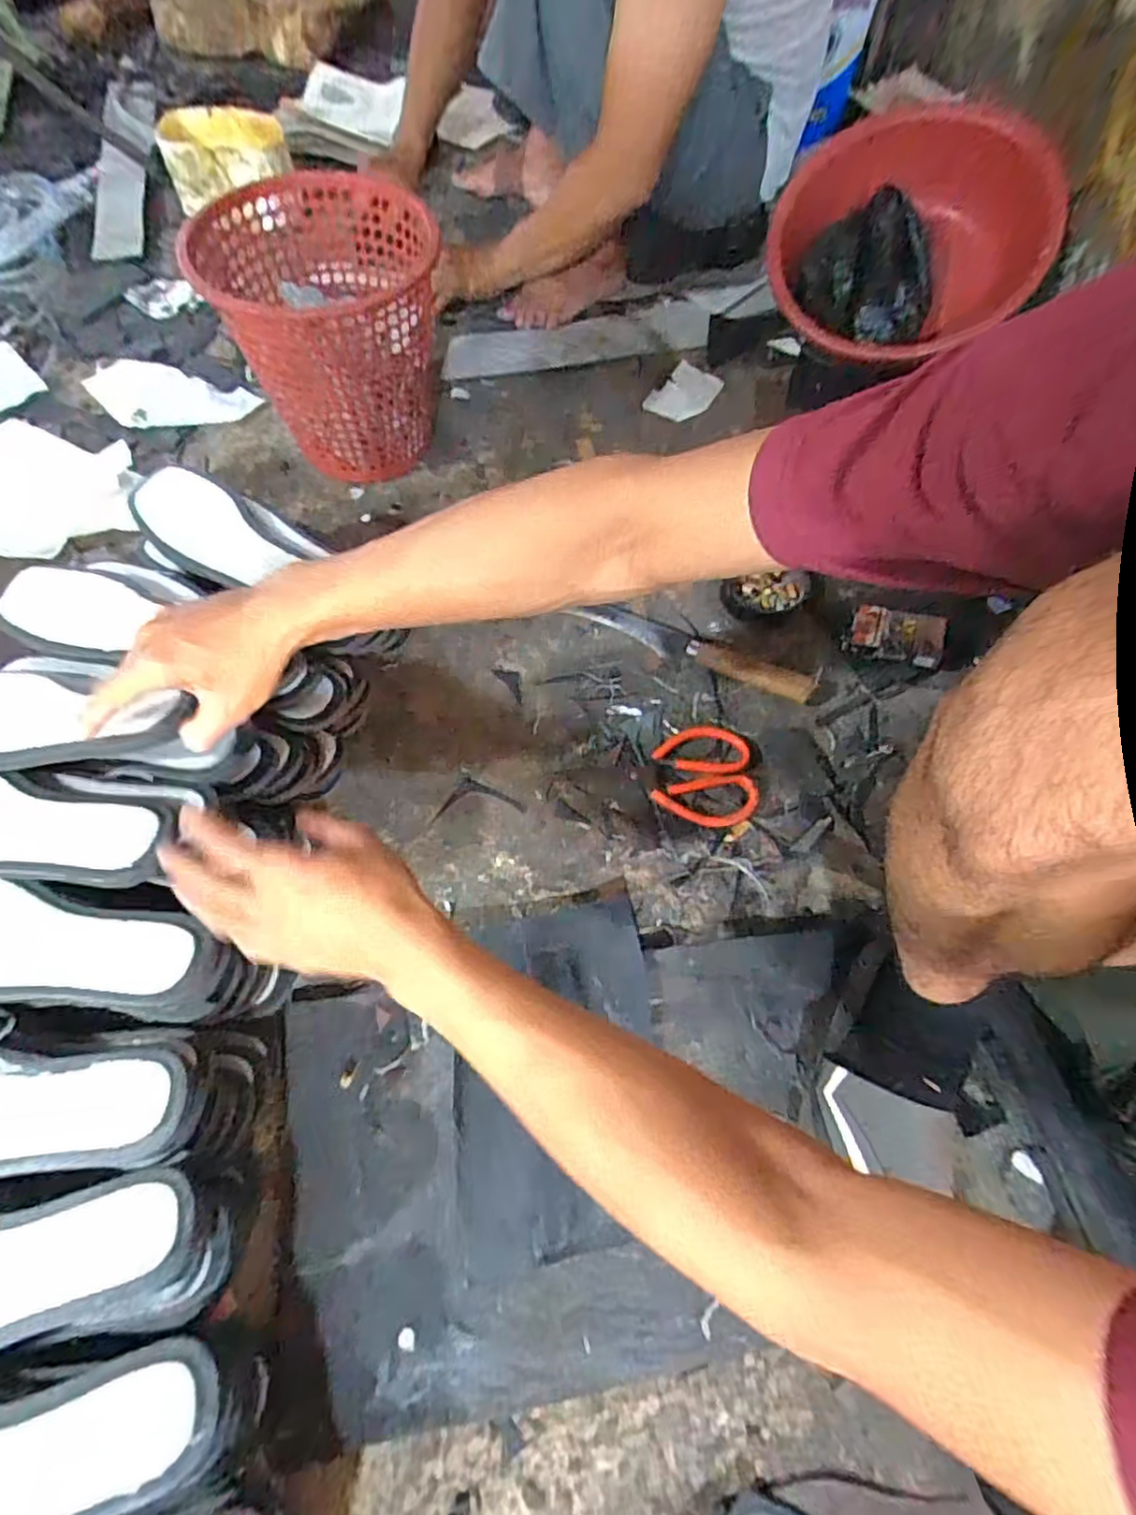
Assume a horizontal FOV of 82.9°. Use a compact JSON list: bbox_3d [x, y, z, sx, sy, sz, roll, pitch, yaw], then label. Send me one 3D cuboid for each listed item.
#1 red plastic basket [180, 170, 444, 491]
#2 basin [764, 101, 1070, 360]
[{"bbox_3d":[-0.288,-0.508,0.795,0.247,0.239,0.290,0,63,-2],"label":"red plastic basket"},{"bbox_3d":[0.472,-0.728,0.882,0.389,0.135,0.349,-12,88,1],"label":"basin"}]

